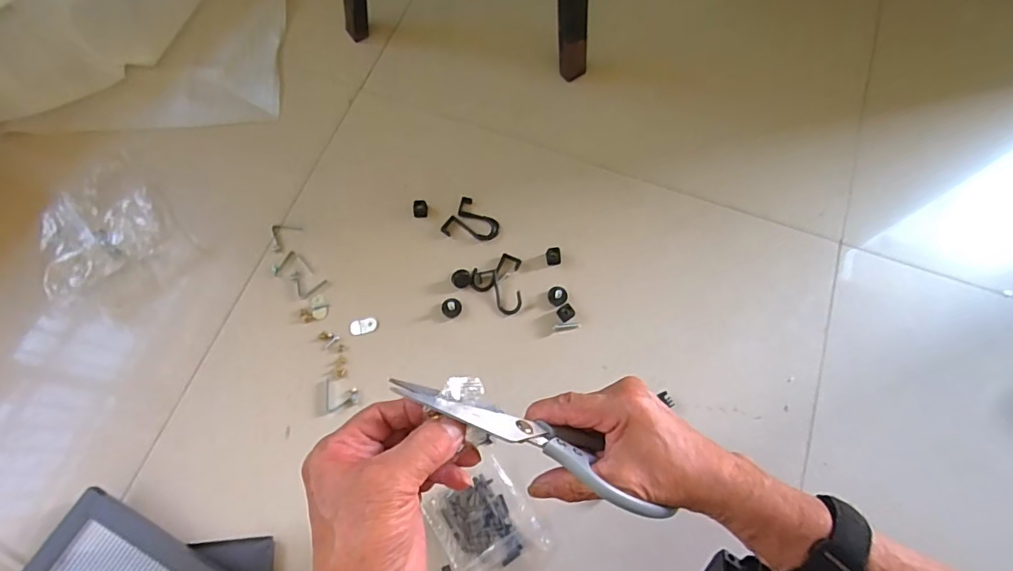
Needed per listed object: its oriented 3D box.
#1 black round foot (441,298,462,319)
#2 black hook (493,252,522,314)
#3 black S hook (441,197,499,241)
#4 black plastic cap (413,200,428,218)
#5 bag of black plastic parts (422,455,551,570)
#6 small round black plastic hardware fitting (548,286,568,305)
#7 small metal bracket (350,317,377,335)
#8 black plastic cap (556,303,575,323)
[{"bbox_3d":[-0.058,0.023,0.528,0.021,0.012,0.019,-10,71,-4],"label":"black round foot"},{"bbox_3d":[0.001,-0.002,0.539,0.030,0.004,0.066,1,70,0],"label":"black hook"},{"bbox_3d":[-0.037,-0.067,0.565,0.056,0.008,0.049,30,73,10],"label":"black S hook"},{"bbox_3d":[-0.097,-0.087,0.565,0.016,0.011,0.017,0,70,-1],"label":"black plastic cap"},{"bbox_3d":[-0.018,0.222,0.460,0.082,0.011,0.097,-33,74,-12],"label":"bag of black plastic parts"},{"bbox_3d":[0.055,0.010,0.534,0.020,0.007,0.022,0,70,-1],"label":"small round black plastic hardware fitting"},{"bbox_3d":[-0.150,0.043,0.527,0.026,0.005,0.017,-10,71,-4],"label":"small metal bracket"},{"bbox_3d":[0.063,0.028,0.530,0.018,0.007,0.016,-36,74,-12],"label":"black plastic cap"}]

